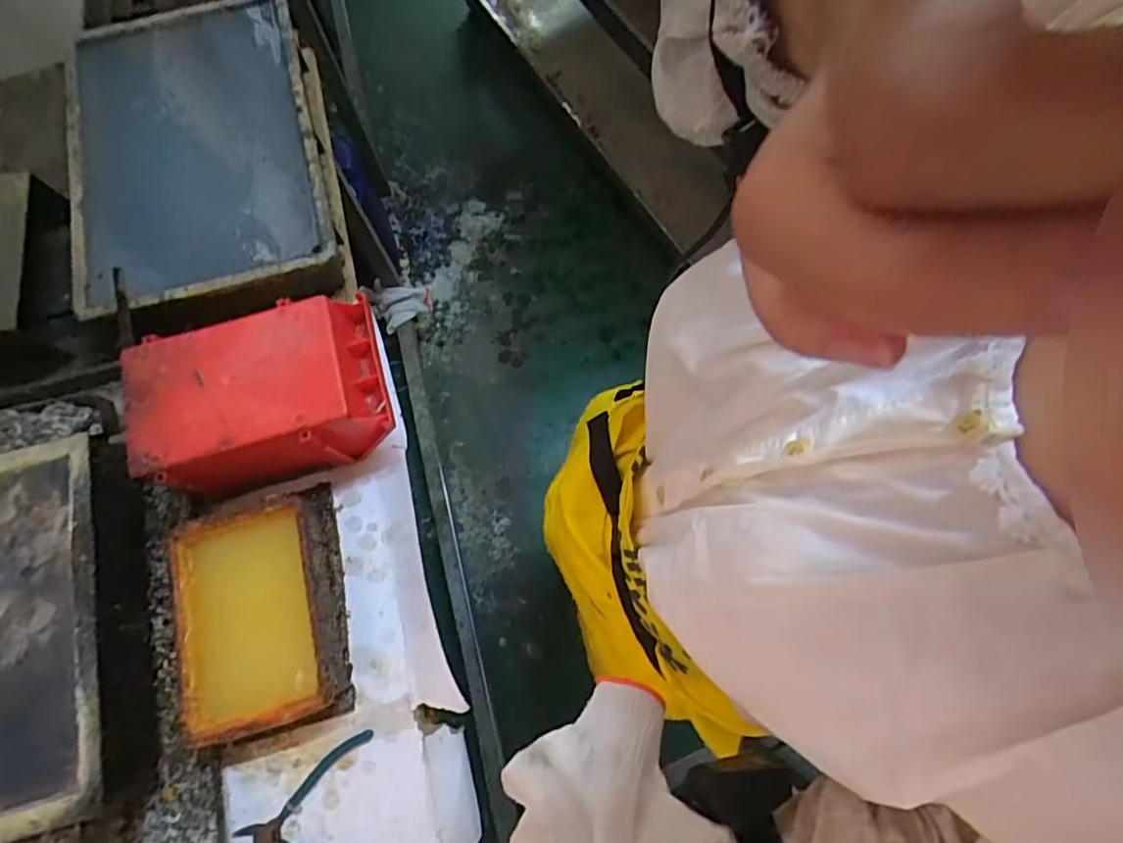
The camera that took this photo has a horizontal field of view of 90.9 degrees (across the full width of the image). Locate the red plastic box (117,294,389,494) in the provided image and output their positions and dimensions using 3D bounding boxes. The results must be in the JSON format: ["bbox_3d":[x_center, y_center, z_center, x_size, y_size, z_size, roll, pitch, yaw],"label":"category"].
[{"bbox_3d":[-0.298,-0.025,0.577,0.231,0.113,0.147,-16,74,-4],"label":"red plastic box"}]

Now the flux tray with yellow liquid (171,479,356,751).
[{"bbox_3d":[-0.297,0.183,0.549,0.139,0.069,0.237,-15,74,-4],"label":"flux tray with yellow liquid"}]

